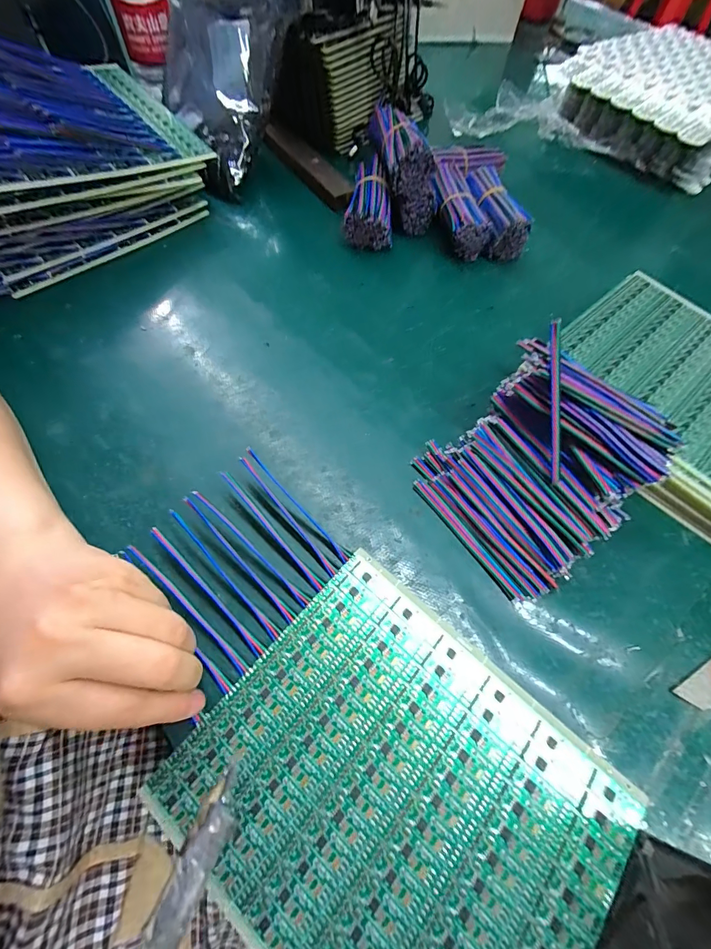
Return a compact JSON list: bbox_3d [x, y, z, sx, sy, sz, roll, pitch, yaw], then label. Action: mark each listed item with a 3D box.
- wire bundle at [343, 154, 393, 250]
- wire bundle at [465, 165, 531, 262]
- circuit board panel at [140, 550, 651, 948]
[{"bbox_3d":[0.013,-0.272,0.384,0.045,0.030,0.090,2,75,-2],"label":"wire bundle"},{"bbox_3d":[0.141,-0.269,0.397,0.044,0.044,0.100,-5,63,-5],"label":"wire bundle"},{"bbox_3d":[0.022,0.159,0.192,0.191,0.005,0.159,39,67,16],"label":"circuit board panel"}]

